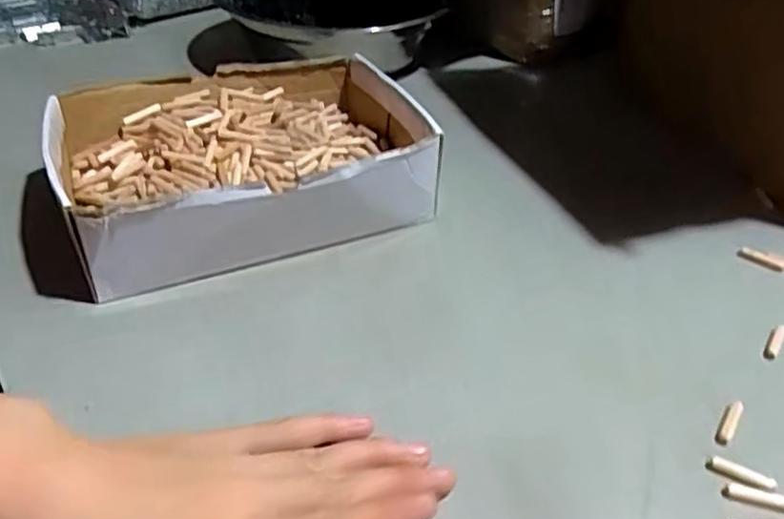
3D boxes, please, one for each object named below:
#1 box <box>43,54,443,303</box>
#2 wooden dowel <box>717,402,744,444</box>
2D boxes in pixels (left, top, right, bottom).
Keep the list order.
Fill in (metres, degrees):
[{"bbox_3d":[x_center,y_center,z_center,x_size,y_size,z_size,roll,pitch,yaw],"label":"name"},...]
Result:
[{"bbox_3d":[-0.105,-0.072,0.489,0.237,0.068,0.188,-16,41,-22],"label":"box"},{"bbox_3d":[0.176,0.084,0.349,0.006,0.004,0.030,25,43,27],"label":"wooden dowel"}]

